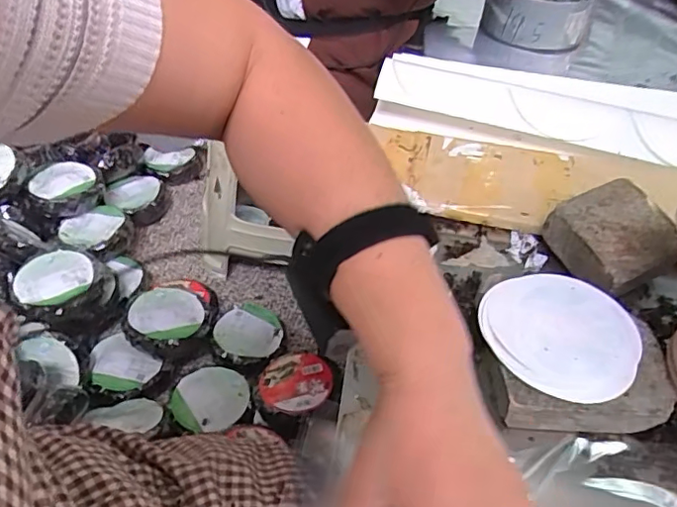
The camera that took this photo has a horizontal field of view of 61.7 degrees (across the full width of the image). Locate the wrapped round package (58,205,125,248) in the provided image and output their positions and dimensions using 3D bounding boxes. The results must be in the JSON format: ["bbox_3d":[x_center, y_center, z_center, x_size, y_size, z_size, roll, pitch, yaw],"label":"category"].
[{"bbox_3d":[-0.591,-0.065,1.376,0.149,0.035,0.091,-32,54,-32],"label":"wrapped round package"}]

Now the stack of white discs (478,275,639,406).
[{"bbox_3d":[0.199,0.066,0.511,0.132,0.010,0.143,27,48,22],"label":"stack of white discs"}]

